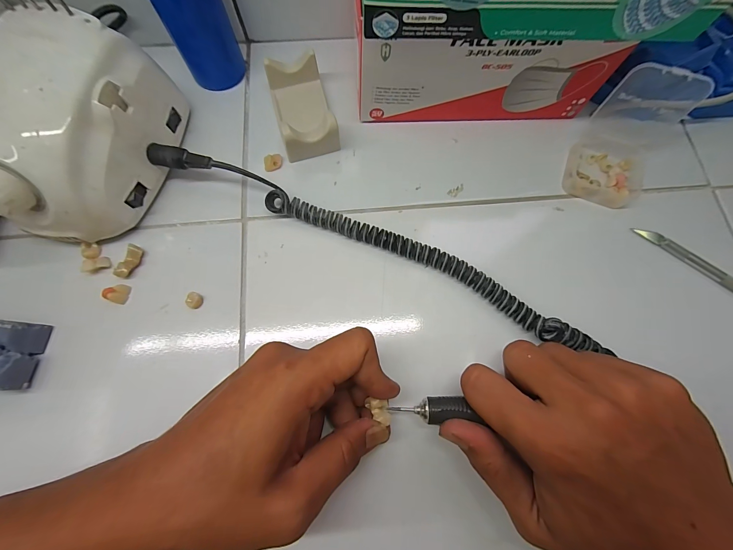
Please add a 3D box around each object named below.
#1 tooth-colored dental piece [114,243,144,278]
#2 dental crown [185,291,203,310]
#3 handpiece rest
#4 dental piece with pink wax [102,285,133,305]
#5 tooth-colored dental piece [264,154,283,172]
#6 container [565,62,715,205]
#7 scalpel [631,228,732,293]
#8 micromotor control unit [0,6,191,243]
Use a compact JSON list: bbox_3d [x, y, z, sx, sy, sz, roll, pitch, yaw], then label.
[{"bbox_3d":[-0.179,-0.010,0.234,0.007,0.011,0.026,19,74,4],"label":"tooth-colored dental piece"},{"bbox_3d":[-0.128,0.019,0.231,0.010,0.006,0.012,11,74,2],"label":"dental crown"},{"bbox_3d":[-0.054,-0.142,0.265,0.045,0.035,0.085,-17,75,-6],"label":"handpiece rest"},{"bbox_3d":[-0.184,0.014,0.229,0.011,0.012,0.014,9,74,2],"label":"dental piece with pink wax"},{"bbox_3d":[-0.080,-0.097,0.267,0.017,0.010,0.010,-24,76,-8],"label":"tooth-colored dental piece"},{"bbox_3d":[0.208,-0.108,0.242,0.063,0.064,0.085,28,75,7],"label":"container"},{"bbox_3d":[0.278,0.002,0.244,0.134,0.011,0.012,35,76,9],"label":"scalpel"},{"bbox_3d":[-0.207,-0.099,0.218,0.103,0.073,0.137,5,74,0],"label":"micromotor control unit"}]

